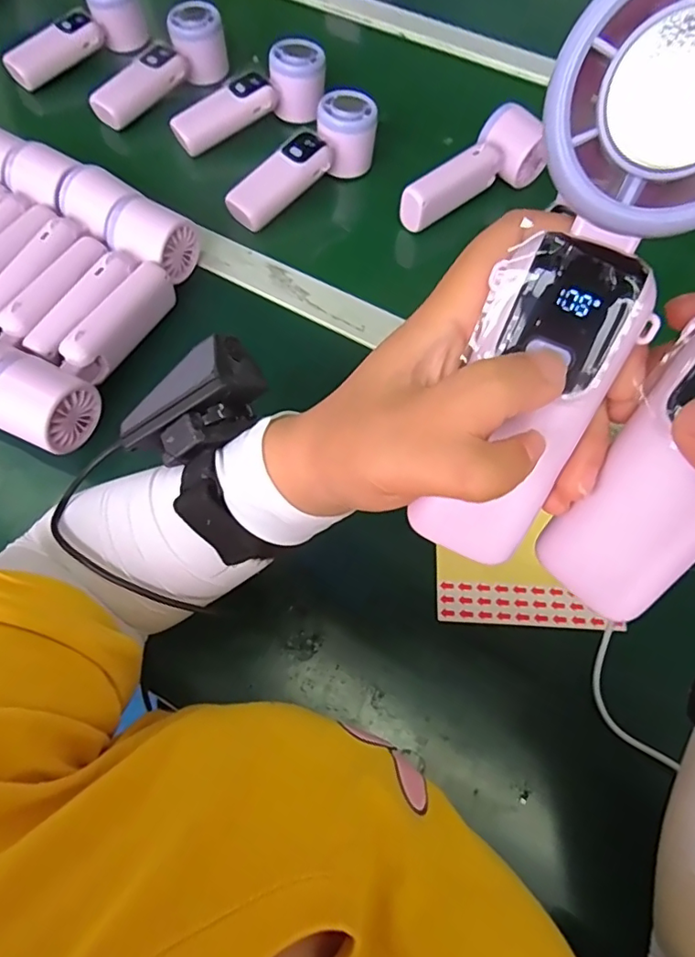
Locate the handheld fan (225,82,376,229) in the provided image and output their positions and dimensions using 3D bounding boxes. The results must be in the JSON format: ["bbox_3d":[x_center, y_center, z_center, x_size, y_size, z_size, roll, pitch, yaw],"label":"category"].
[{"bbox_3d":[-0.041,-0.297,0.510,0.045,0.051,0.159,42,70,17],"label":"handheld fan"}]

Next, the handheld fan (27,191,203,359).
[{"bbox_3d":[-0.187,-0.155,0.435,0.054,0.049,0.162,24,66,10],"label":"handheld fan"}]

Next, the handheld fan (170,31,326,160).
[{"bbox_3d":[-0.101,-0.389,0.558,0.161,0.060,0.047,-23,67,-12],"label":"handheld fan"}]

